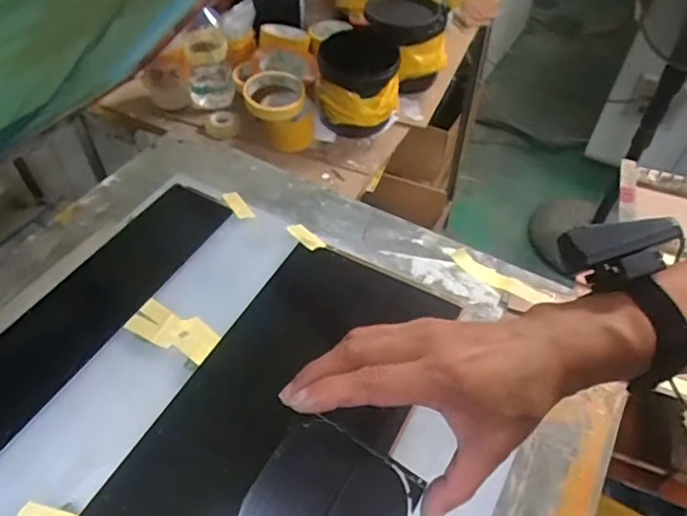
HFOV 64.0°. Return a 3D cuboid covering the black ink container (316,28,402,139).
[{"bbox_3d":[0.026,-0.261,0.838,0.125,0.113,0.143,8,50,5],"label":"black ink container"}]

